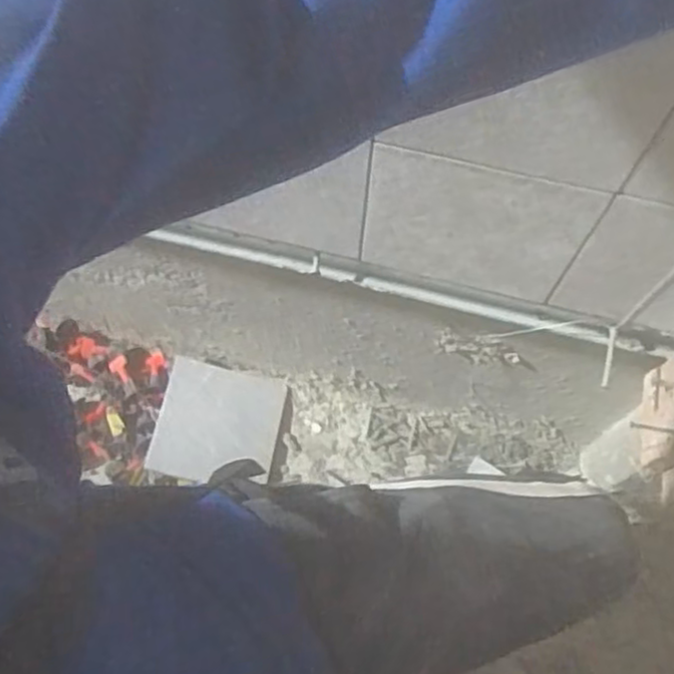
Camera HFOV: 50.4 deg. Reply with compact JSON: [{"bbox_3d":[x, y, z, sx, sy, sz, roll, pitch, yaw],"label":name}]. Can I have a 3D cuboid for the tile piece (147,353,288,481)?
[{"bbox_3d":[-0.143,0.107,0.867,0.140,0.011,0.136,15,79,-11],"label":"tile piece"}]

